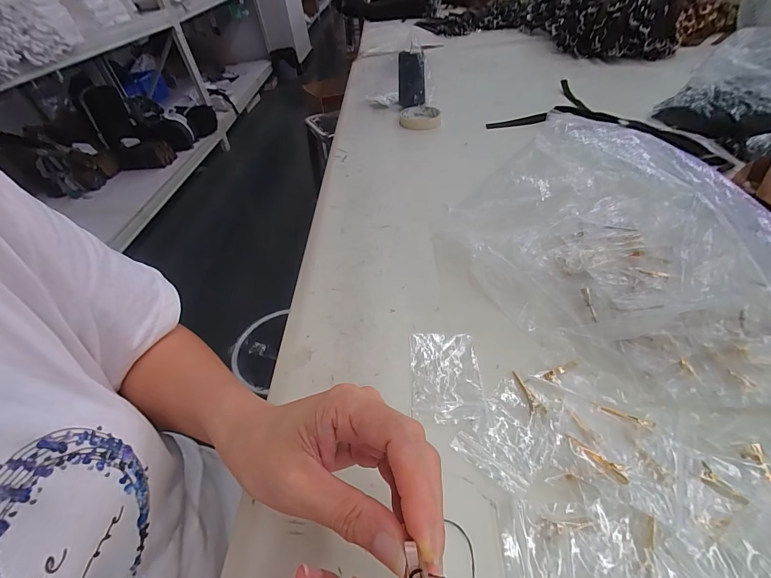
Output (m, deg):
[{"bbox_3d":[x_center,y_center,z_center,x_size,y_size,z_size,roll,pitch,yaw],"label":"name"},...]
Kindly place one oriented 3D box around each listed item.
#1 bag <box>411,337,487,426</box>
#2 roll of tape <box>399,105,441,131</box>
[{"bbox_3d":[0.053,0.075,0.310,0.059,0.006,0.088,-2,45,4],"label":"bag"},{"bbox_3d":[0.073,-0.361,0.730,0.083,0.019,0.093,-2,45,5],"label":"roll of tape"}]

